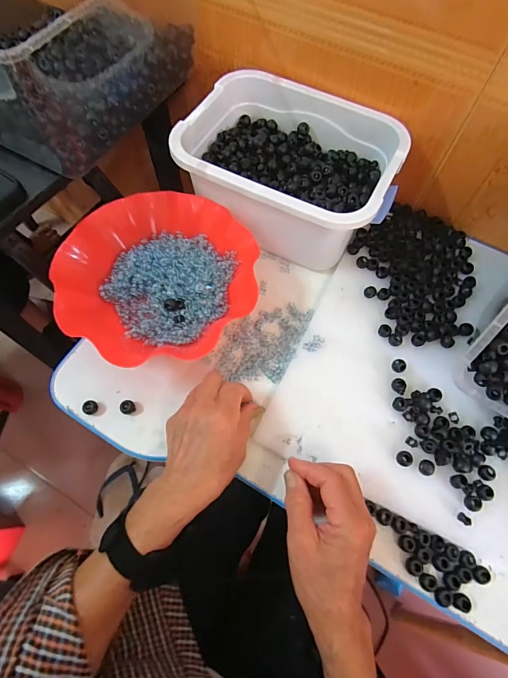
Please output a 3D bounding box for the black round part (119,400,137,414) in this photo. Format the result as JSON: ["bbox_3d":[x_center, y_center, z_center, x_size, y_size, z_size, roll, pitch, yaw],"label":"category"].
[{"bbox_3d":[-0.140,0.076,0.407,0.015,0.010,0.016,0,66,0],"label":"black round part"}]

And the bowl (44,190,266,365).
[{"bbox_3d":[-0.111,-0.075,0.445,0.219,0.064,0.207,0,66,0],"label":"bowl"}]

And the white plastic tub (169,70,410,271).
[{"bbox_3d":[0.044,-0.211,0.470,0.242,0.109,0.187,26,68,11],"label":"white plastic tub"}]

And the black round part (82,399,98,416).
[{"bbox_3d":[-0.181,0.076,0.406,0.014,0.011,0.016,29,69,12],"label":"black round part"}]

